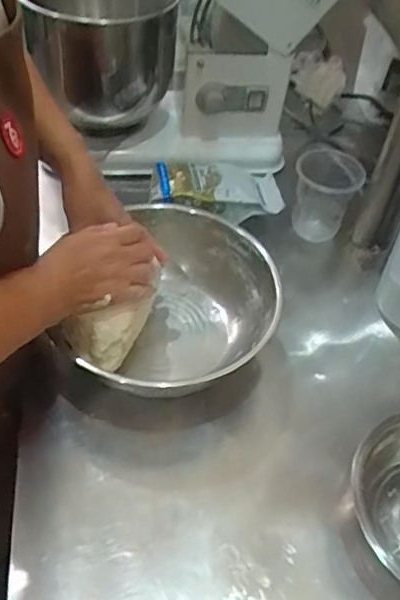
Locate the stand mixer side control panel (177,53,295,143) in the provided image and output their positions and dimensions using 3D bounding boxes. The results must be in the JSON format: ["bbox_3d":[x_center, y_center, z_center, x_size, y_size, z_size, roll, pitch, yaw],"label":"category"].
[{"bbox_3d":[0.052,-0.310,0.883,0.154,0.116,0.039,5,48,-3],"label":"stand mixer side control panel"}]

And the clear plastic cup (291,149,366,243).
[{"bbox_3d":[0.186,-0.163,0.866,0.092,0.117,0.095,21,49,12],"label":"clear plastic cup"}]

